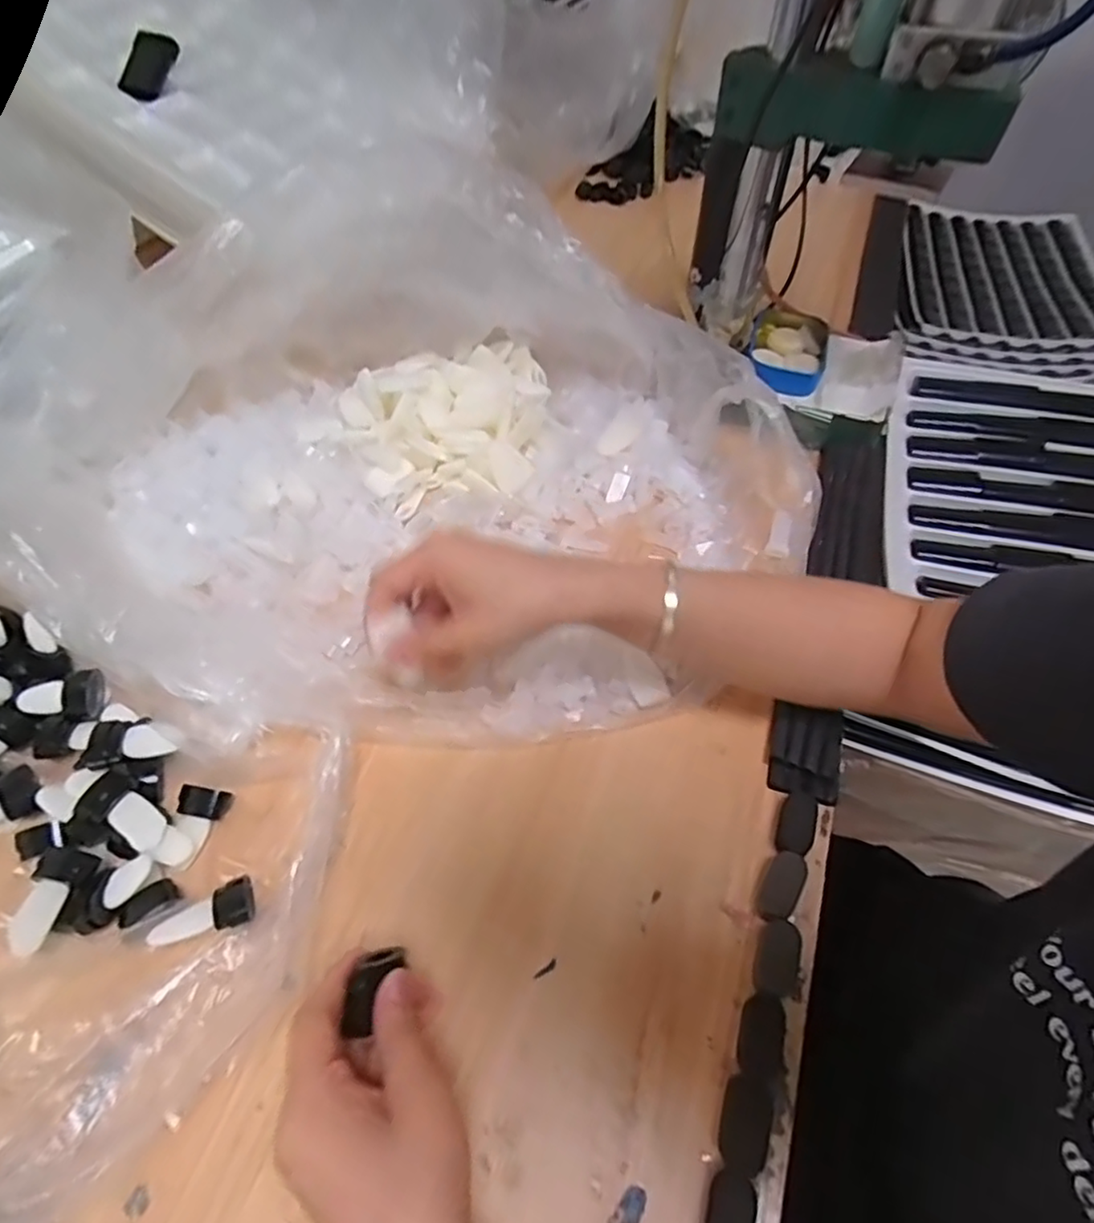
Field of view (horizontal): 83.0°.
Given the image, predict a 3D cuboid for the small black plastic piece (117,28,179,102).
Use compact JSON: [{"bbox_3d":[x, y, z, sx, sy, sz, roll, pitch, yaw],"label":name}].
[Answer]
[{"bbox_3d":[-0.441,-0.601,0.681,0.044,0.007,0.084,16,79,-6],"label":"small black plastic piece"}]

